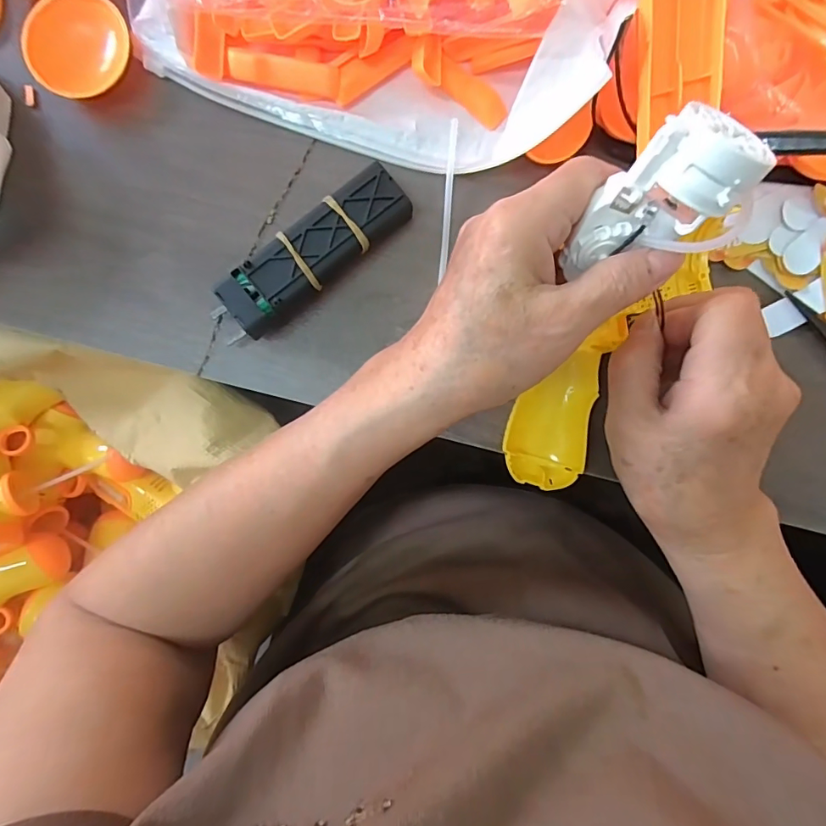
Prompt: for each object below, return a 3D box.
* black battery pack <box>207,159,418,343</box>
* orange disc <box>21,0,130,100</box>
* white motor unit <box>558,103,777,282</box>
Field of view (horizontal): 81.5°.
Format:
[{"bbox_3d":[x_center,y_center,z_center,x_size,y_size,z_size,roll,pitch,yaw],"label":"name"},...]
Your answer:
[{"bbox_3d":[-0.053,-0.084,0.254,0.113,0.023,0.032,-40,90,1],"label":"black battery pack"},{"bbox_3d":[-0.179,-0.196,0.257,0.052,0.012,0.055,0,91,1],"label":"orange disc"},{"bbox_3d":[0.094,-0.078,0.182,0.042,0.033,0.063,40,133,-2],"label":"white motor unit"}]

